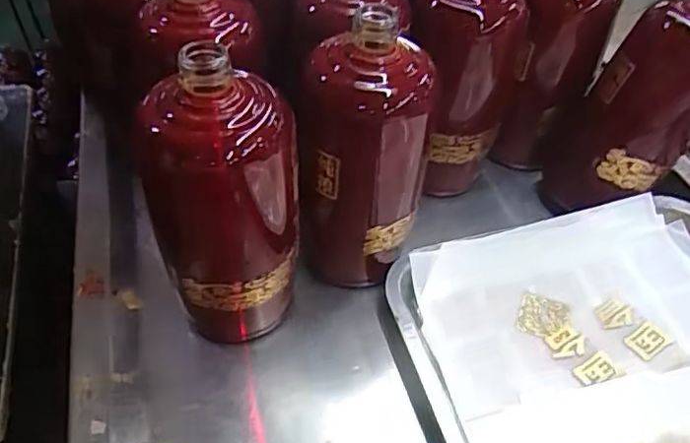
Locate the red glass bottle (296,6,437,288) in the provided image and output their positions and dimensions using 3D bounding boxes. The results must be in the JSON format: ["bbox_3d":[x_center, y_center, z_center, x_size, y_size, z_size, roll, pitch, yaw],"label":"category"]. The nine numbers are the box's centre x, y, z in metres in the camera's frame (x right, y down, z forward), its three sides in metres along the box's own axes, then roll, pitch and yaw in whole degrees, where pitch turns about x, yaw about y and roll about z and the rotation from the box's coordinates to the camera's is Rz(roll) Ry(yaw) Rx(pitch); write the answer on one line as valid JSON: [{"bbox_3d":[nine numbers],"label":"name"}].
[{"bbox_3d":[0.010,-0.038,0.390,0.078,0.178,0.061,2,45,1],"label":"red glass bottle"}]

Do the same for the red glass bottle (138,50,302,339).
[{"bbox_3d":[-0.069,-0.008,0.356,0.084,0.184,0.075,-9,46,-9],"label":"red glass bottle"}]

